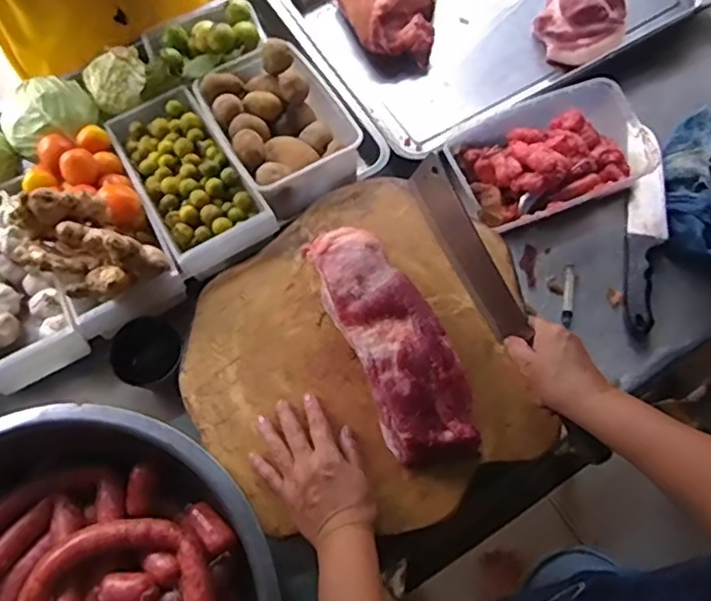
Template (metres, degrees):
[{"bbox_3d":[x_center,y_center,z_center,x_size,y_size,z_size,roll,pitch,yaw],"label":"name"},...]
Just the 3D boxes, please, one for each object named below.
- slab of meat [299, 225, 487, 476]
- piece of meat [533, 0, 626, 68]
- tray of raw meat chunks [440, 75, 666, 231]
[{"bbox_3d":[0.041,0.040,0.706,0.099,0.052,0.280,-22,71,-8],"label":"slab of meat"},{"bbox_3d":[0.345,-0.427,0.968,0.127,0.066,0.144,23,71,9],"label":"piece of meat"},{"bbox_3d":[0.261,-0.190,0.858,0.259,0.064,0.162,-21,70,-7],"label":"tray of raw meat chunks"}]

